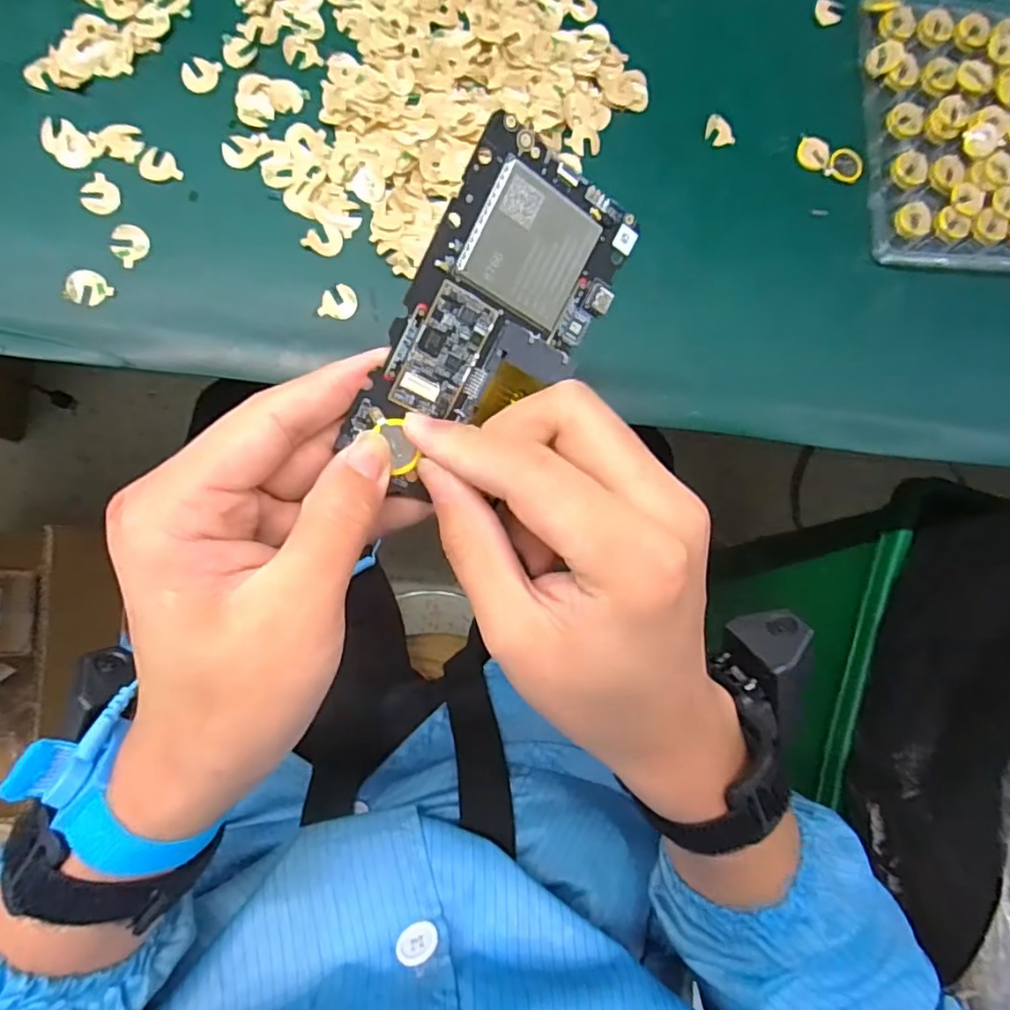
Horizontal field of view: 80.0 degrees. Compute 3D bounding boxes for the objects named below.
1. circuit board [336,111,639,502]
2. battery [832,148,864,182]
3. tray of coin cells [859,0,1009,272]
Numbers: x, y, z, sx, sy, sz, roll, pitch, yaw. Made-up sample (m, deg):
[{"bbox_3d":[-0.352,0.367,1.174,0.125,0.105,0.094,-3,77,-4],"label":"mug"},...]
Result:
[{"bbox_3d":[-0.005,-0.059,0.211,0.063,0.005,0.122,24,99,-27],"label":"circuit board"},{"bbox_3d":[0.205,-0.203,0.360,0.020,0.006,0.016,44,81,-3],"label":"battery"},{"bbox_3d":[0.290,-0.229,0.368,0.149,0.025,0.171,1,85,-8],"label":"tray of coin cells"}]

